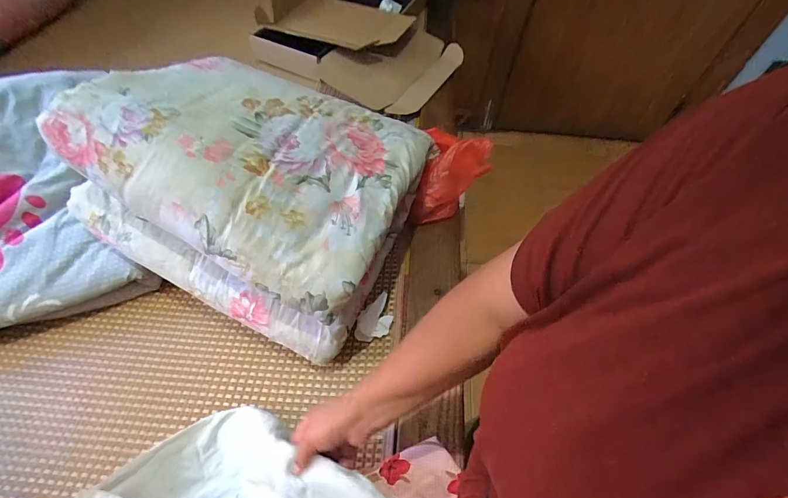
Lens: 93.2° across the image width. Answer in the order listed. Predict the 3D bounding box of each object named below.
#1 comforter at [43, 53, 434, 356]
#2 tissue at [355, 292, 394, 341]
[{"bbox_3d":[-0.219,-0.128,0.680,0.502,0.228,0.417,31,47,1],"label":"comforter"},{"bbox_3d":[-0.038,0.128,0.681,0.081,0.033,0.062,-23,58,-18],"label":"tissue"}]

